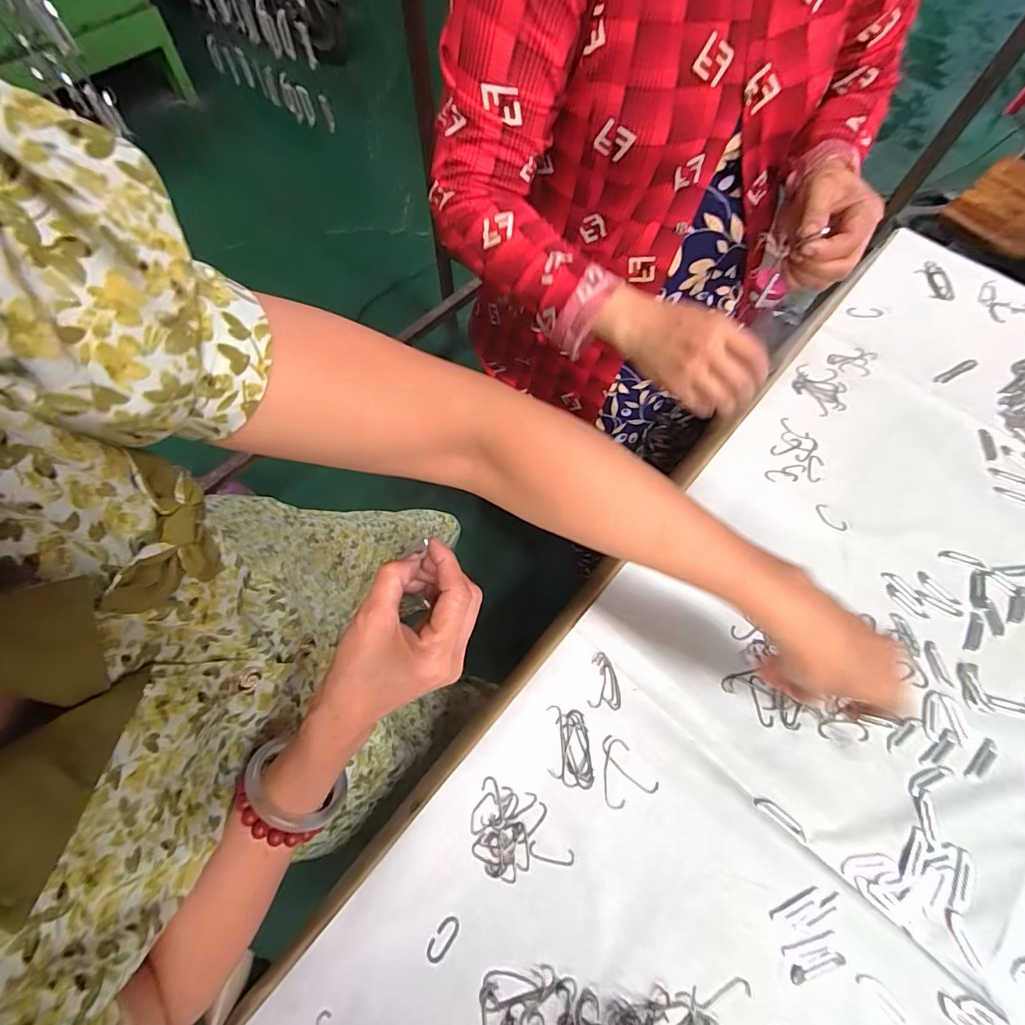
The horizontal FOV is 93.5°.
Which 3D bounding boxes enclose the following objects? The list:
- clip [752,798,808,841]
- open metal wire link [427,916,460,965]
[{"bbox_3d":[0.212,0.239,0.380,0.044,0.004,0.010,32,73,17],"label":"clip"},{"bbox_3d":[-0.050,0.303,0.342,0.014,0.004,0.029,34,74,17],"label":"open metal wire link"}]

